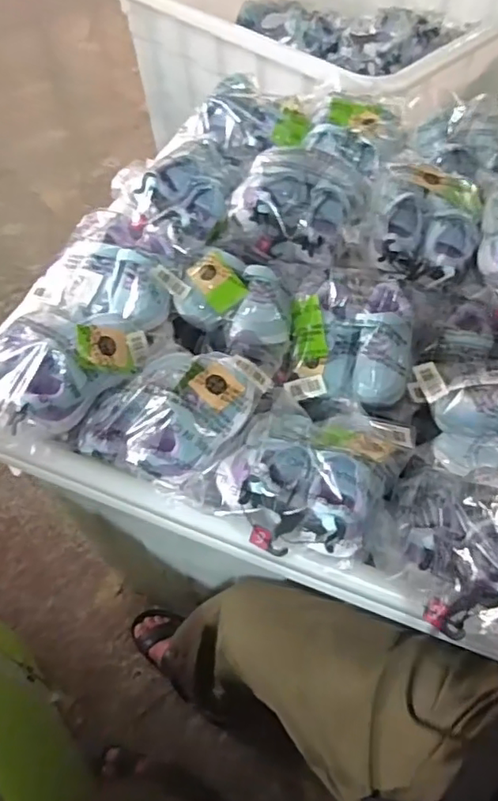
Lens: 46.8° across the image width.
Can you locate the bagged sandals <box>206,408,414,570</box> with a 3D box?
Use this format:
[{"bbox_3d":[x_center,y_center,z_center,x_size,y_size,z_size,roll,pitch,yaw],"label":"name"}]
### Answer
[{"bbox_3d":[0.064,0.060,0.586,0.161,0.063,0.189,23,57,16],"label":"bagged sandals"}]

